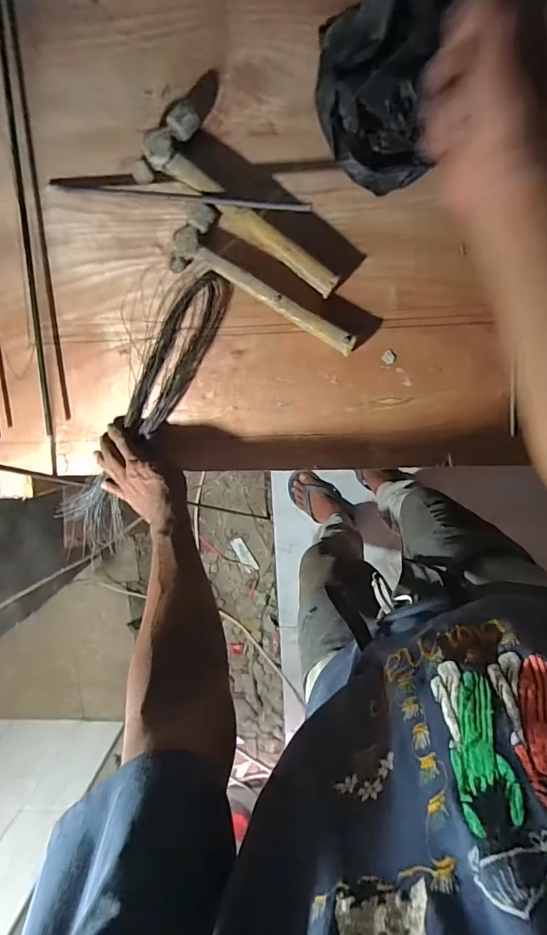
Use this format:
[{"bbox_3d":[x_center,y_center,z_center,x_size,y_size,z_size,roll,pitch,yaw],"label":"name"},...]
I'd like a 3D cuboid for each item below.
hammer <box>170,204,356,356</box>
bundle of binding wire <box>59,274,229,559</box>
[{"bbox_3d":[-0.017,-0.236,0.603,0.283,0.031,0.084,37,98,0],"label":"hammer"},{"bbox_3d":[-0.196,-0.060,0.657,0.087,0.047,0.461,31,105,1],"label":"bundle of binding wire"}]

